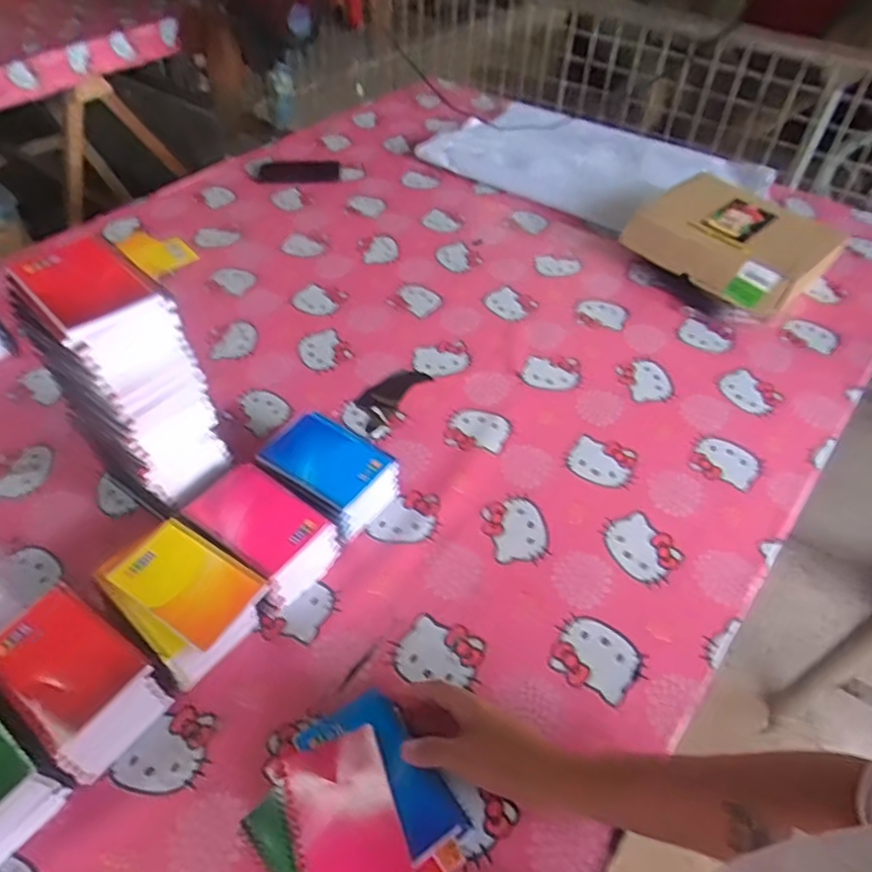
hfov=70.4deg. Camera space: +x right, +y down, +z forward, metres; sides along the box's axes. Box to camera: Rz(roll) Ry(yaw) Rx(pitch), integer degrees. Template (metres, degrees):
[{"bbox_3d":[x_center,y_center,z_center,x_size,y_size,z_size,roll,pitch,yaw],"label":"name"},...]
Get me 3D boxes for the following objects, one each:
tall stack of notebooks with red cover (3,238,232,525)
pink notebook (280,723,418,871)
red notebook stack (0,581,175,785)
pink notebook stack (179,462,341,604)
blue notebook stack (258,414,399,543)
[{"bbox_3d":[-0.314,-0.041,0.642,0.136,0.278,0.098,29,53,22],"label":"tall stack of notebooks with red cover"},{"bbox_3d":[-0.070,0.302,0.475,0.084,0.008,0.134,-17,50,-14],"label":"pink notebook"},{"bbox_3d":[-0.318,0.215,0.550,0.133,0.074,0.094,32,56,25],"label":"red notebook stack"},{"bbox_3d":[-0.188,0.103,0.659,0.152,0.068,0.095,30,55,24],"label":"pink notebook stack"},{"bbox_3d":[-0.123,0.047,0.706,0.130,0.071,0.104,27,54,22],"label":"blue notebook stack"}]

